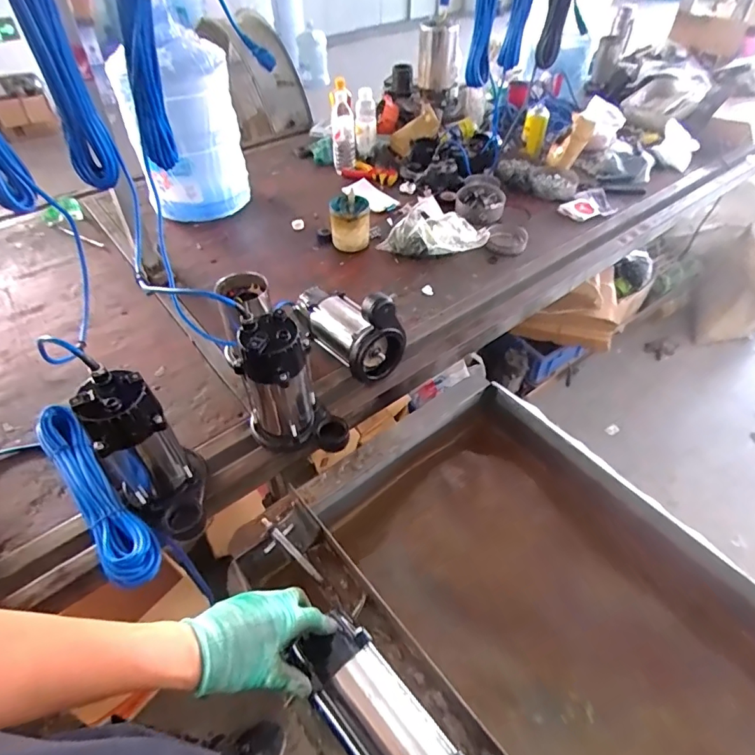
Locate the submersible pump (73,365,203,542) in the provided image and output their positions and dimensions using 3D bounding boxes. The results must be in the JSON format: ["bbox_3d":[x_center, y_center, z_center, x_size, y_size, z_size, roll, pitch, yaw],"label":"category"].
[{"bbox_3d":[-0.314,0.116,0.676,0.114,0.242,0.134,-26,53,-22],"label":"submersible pump"}]

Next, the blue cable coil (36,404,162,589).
[{"bbox_3d":[-0.436,0.166,0.740,0.070,0.041,0.360,-34,56,-28],"label":"blue cable coil"}]

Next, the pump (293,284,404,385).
[{"bbox_3d":[-0.063,-0.116,0.925,0.105,0.158,0.232,-32,55,-26],"label":"pump"}]

